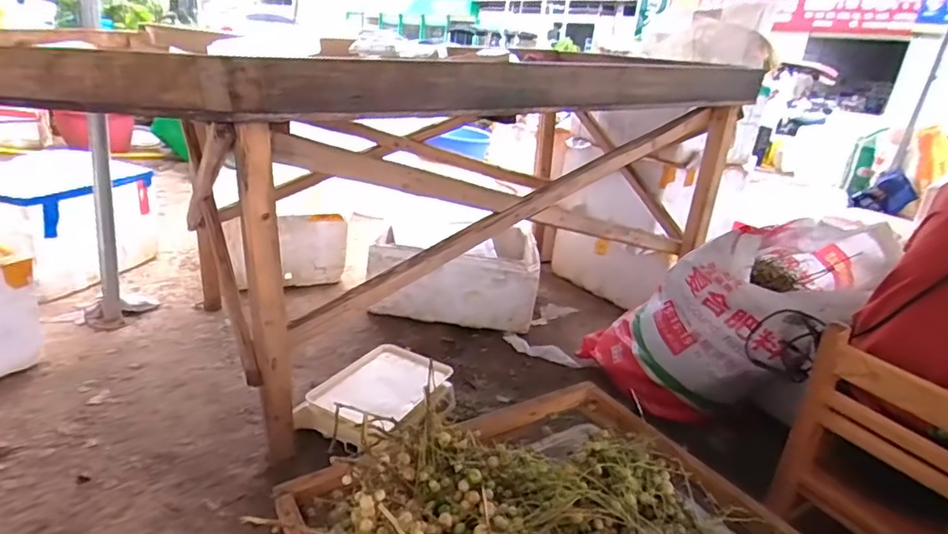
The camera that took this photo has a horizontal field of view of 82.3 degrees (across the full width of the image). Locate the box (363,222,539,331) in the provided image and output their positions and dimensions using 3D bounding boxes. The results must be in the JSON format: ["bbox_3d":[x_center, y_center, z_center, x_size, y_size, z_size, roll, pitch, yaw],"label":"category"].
[{"bbox_3d":[-0.074,0.018,1.909,0.534,0.279,0.380,4,22,-6],"label":"box"}]

